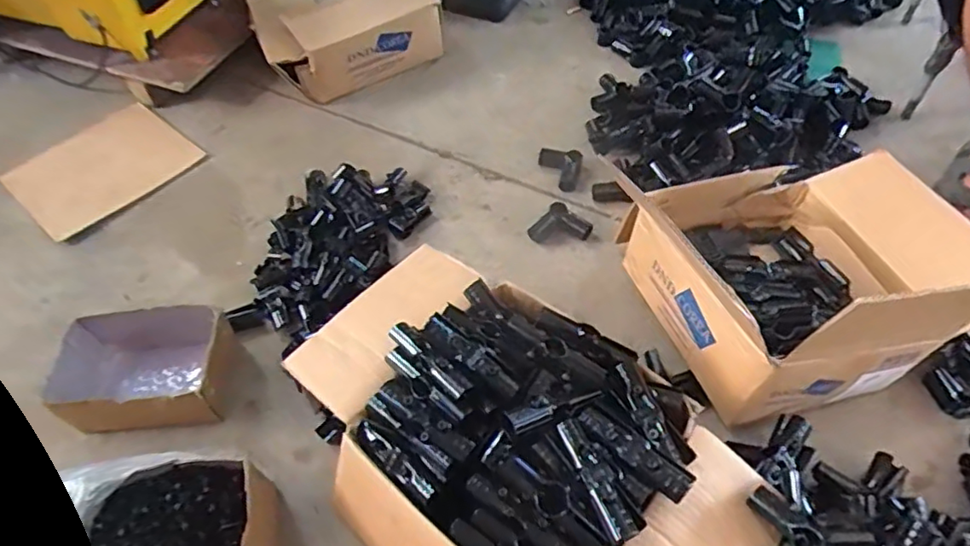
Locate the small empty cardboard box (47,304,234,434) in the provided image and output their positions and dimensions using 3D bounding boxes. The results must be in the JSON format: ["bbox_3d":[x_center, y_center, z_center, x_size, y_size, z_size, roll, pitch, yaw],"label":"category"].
[{"bbox_3d":[-0.472,0.139,0.844,0.213,0.102,0.144,-5,53,-2],"label":"small empty cardboard box"}]

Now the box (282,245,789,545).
[{"bbox_3d":[0.028,0.219,0.706,0.556,0.190,0.331,33,61,24],"label":"box"}]

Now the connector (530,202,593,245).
[{"bbox_3d":[0.125,-0.079,1.022,0.086,0.031,0.091,-33,59,-21],"label":"connector"}]

